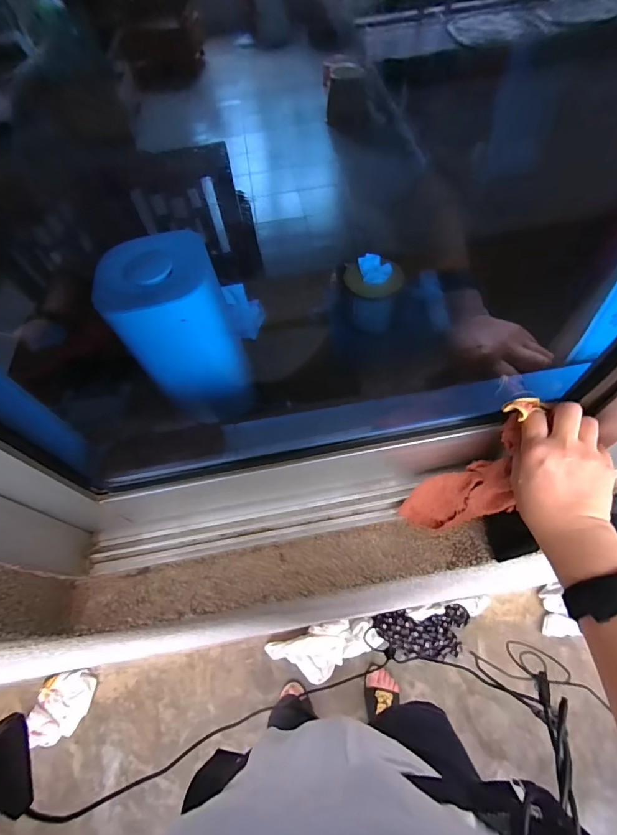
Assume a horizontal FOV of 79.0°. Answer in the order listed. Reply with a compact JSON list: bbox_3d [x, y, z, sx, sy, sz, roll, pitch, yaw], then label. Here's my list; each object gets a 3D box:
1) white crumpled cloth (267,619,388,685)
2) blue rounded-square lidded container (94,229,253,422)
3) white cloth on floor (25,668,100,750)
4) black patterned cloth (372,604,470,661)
[{"bbox_3d":[0.054,0.696,1.127,0.332,0.038,0.136,-19,60,-7],"label":"white crumpled cloth"},{"bbox_3d":[-0.222,-0.142,0.691,0.160,0.326,0.135,-13,59,-3],"label":"blue rounded-square lidded container"},{"bbox_3d":[-0.722,0.836,1.089,0.158,0.051,0.179,5,60,8],"label":"white cloth on floor"},{"bbox_3d":[0.351,0.658,1.141,0.285,0.086,0.132,-7,59,1],"label":"black patterned cloth"}]

